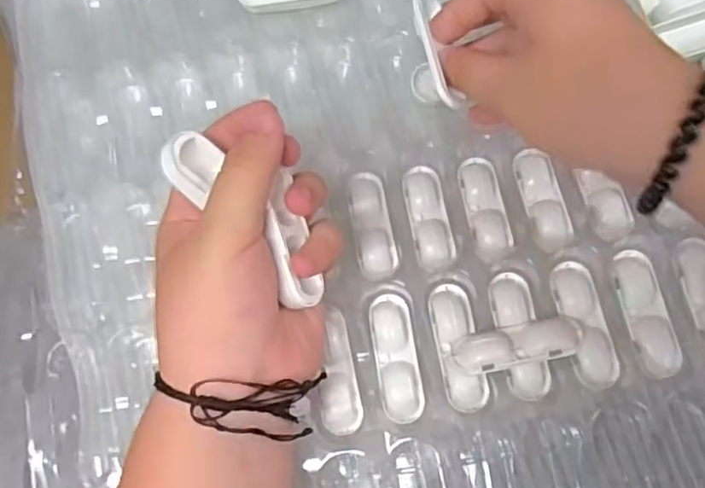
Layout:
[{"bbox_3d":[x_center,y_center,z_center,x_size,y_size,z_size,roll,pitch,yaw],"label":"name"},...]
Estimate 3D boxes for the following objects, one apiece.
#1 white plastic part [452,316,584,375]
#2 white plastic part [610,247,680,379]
[{"bbox_3d":[0.080,0.049,0.317,0.062,0.014,0.019,-11,83,4],"label":"white plastic part"},{"bbox_3d":[0.143,0.033,0.322,0.021,0.007,0.062,-11,71,4],"label":"white plastic part"}]

